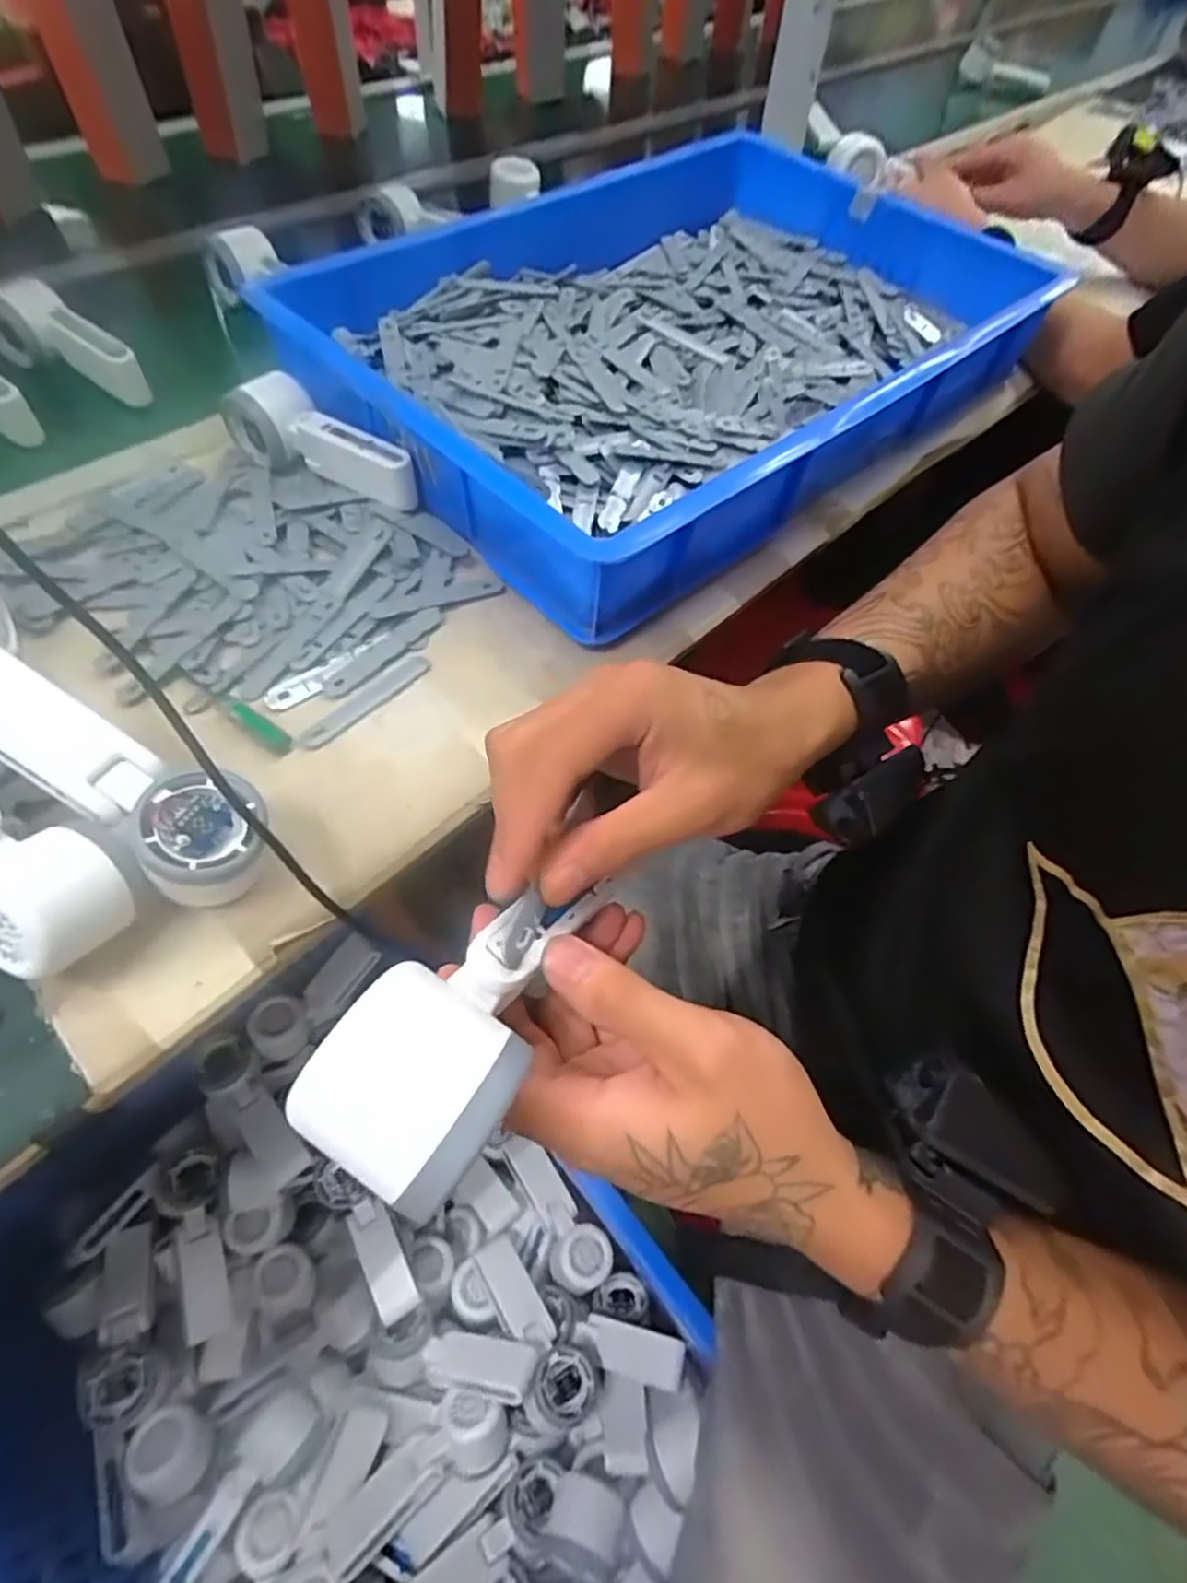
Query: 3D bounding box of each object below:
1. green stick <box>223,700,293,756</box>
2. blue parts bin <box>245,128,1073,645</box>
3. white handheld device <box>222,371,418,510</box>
[{"bbox_3d":[-0.203,-0.040,0.423,0.054,0.013,0.011,33,60,16],"label":"green stick"},{"bbox_3d":[0.072,-0.406,0.643,0.607,0.101,0.412,-37,66,-24],"label":"blue parts bin"},{"bbox_3d":[-0.213,-0.266,0.545,0.164,0.050,0.058,38,62,19],"label":"white handheld device"}]

